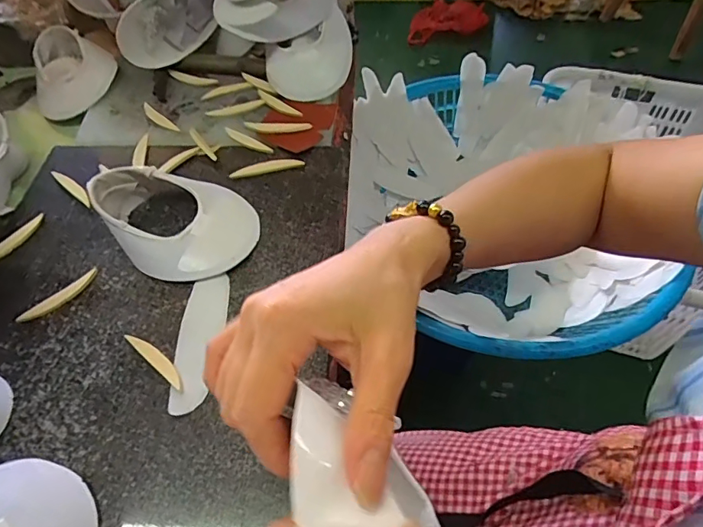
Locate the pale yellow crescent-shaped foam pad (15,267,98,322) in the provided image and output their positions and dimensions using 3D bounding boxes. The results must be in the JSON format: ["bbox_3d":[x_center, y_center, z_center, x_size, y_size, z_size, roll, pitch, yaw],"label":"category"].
[{"bbox_3d":[-0.258,0.029,0.434,0.073,0.004,0.014,-38,61,-21],"label":"pale yellow crescent-shaped foam pad"}]

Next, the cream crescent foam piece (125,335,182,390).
[{"bbox_3d":[-0.157,0.077,0.395,0.068,0.004,0.012,33,63,24],"label":"cream crescent foam piece"}]

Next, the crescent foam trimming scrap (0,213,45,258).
[{"bbox_3d":[-0.333,-0.021,0.478,0.021,0.005,0.077,36,64,25],"label":"crescent foam trimming scrap"}]

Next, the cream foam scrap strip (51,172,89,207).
[{"bbox_3d":[-0.294,-0.080,0.517,0.075,0.004,0.011,35,63,25],"label":"cream foam scrap strip"}]

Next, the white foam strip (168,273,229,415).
[{"bbox_3d":[-0.127,0.062,0.409,0.037,0.004,0.123,-3,54,1],"label":"white foam strip"}]

